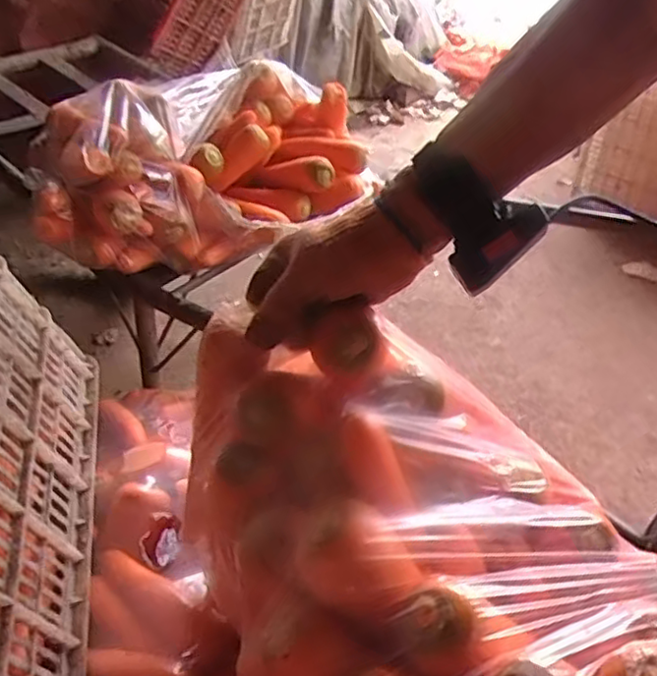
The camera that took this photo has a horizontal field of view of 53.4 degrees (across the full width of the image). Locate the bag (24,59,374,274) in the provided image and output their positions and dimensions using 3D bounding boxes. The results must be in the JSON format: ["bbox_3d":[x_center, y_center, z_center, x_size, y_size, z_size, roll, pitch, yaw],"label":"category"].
[{"bbox_3d":[-0.179,-0.277,1.026,0.535,0.211,0.289,-17,42,-23],"label":"bag"}]

